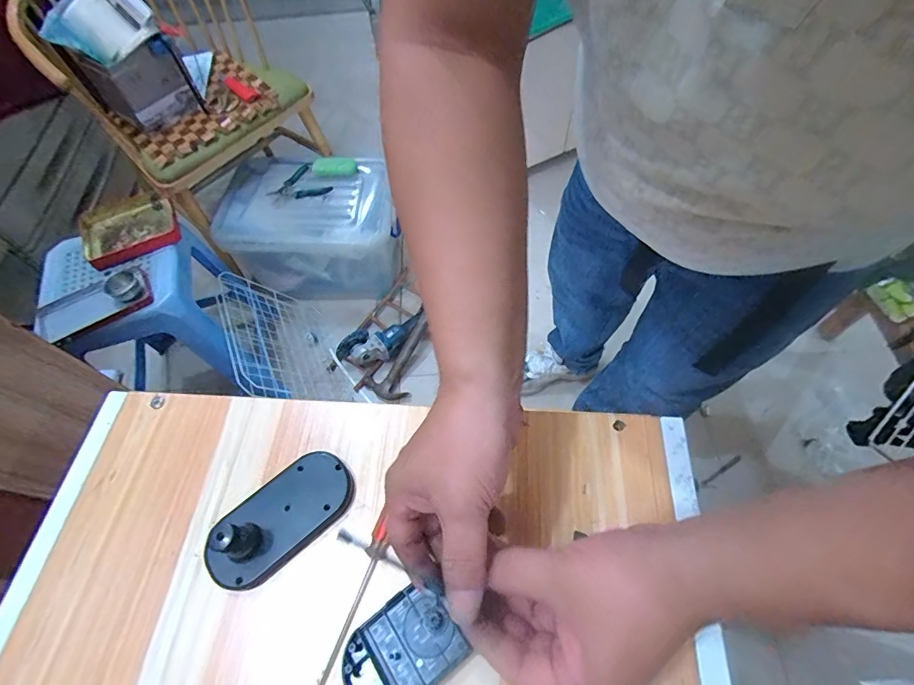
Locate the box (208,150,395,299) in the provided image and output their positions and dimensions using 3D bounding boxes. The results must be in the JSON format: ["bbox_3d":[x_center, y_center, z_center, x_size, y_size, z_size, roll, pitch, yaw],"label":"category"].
[{"bbox_3d":[-0.409,-0.339,1.374,0.477,0.295,0.356,-4,61,0],"label":"box"}]

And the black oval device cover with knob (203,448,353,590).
[{"bbox_3d":[-0.149,0.140,0.369,0.127,0.038,0.066,-38,66,-17],"label":"black oval device cover with knob"}]

